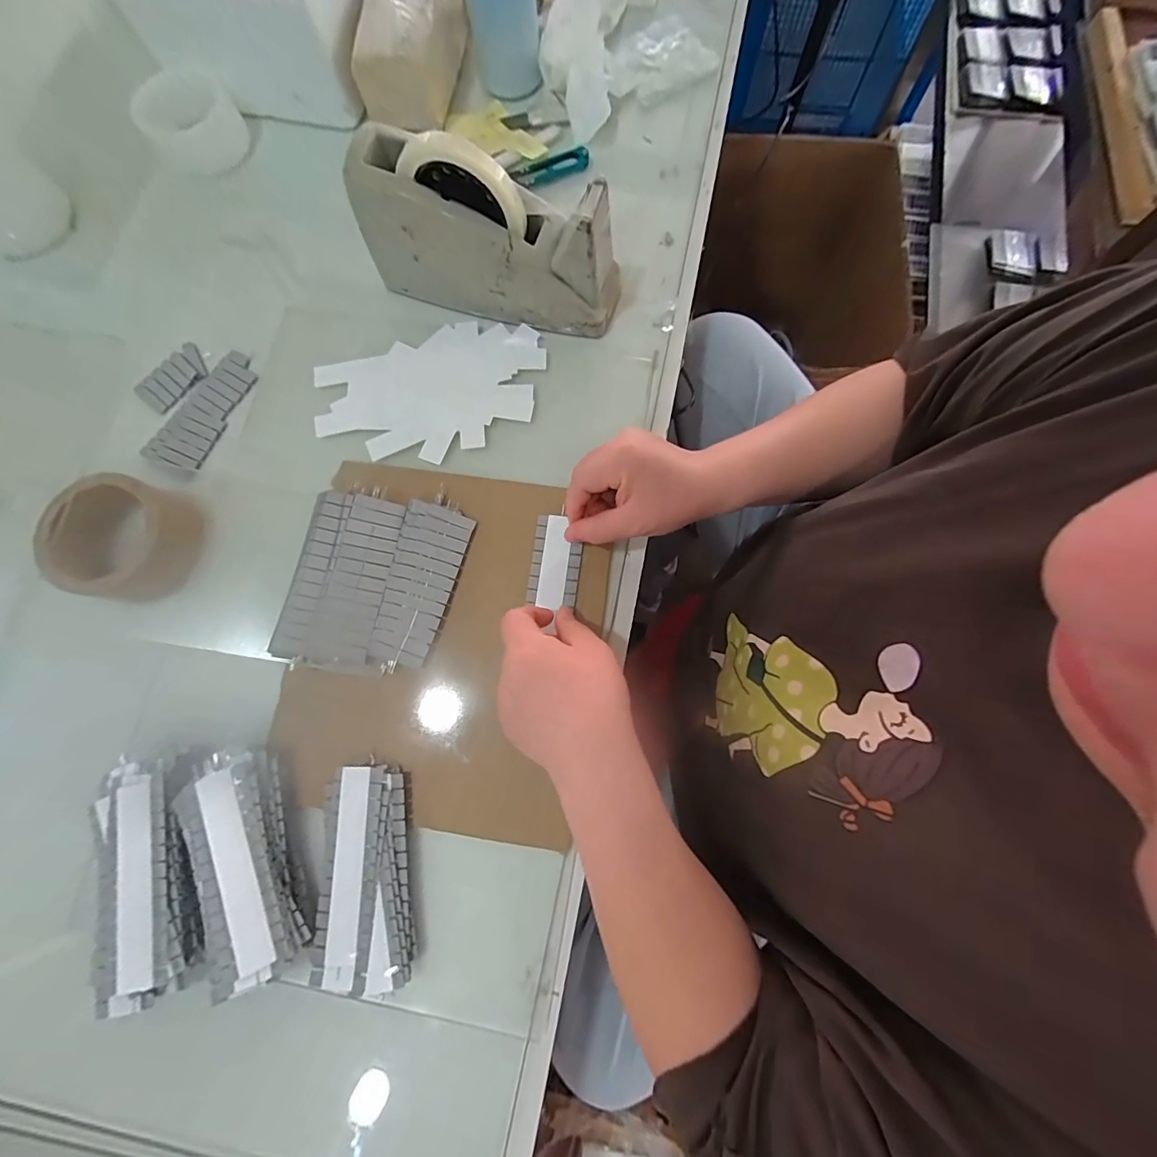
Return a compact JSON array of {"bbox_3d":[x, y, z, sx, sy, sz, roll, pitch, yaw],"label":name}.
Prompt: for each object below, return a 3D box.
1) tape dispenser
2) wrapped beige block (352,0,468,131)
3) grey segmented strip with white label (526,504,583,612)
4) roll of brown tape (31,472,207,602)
[{"bbox_3d":[-0.072,-0.283,0.397,0.213,0.114,0.068,16,78,4],"label":"tape dispenser"},{"bbox_3d":[-0.158,-0.534,0.479,0.082,0.068,0.145,13,78,4],"label":"wrapped beige block"},{"bbox_3d":[-0.018,-0.016,0.391,0.039,0.007,0.075,6,77,2],"label":"grey segmented strip with white label"},{"bbox_3d":[-0.362,-0.031,0.387,0.090,0.046,0.091,0,77,1],"label":"roll of brown tape"}]

